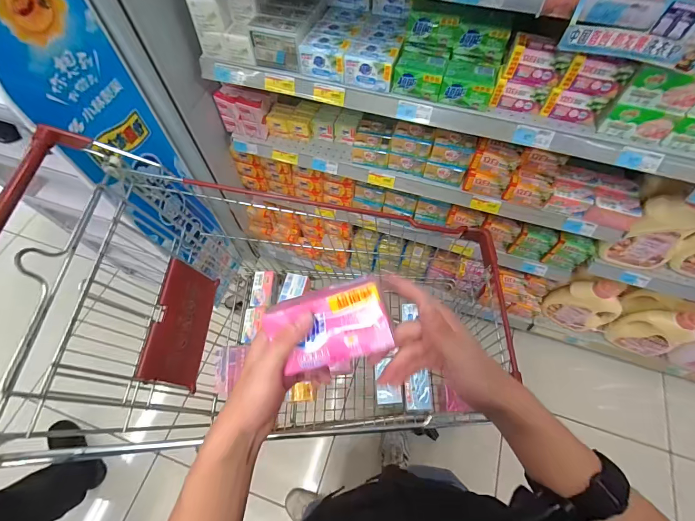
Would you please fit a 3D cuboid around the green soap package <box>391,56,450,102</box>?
[{"bbox_3d":[0.160,-0.409,0.748,0.106,0.059,0.078,16,64,7],"label":"green soap package"}]

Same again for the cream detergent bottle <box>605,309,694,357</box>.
[{"bbox_3d":[0.985,0.229,1.090,0.141,0.257,0.084,17,65,8],"label":"cream detergent bottle"}]

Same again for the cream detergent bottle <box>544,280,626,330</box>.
[{"bbox_3d":[0.801,0.148,1.140,0.179,0.258,0.097,8,64,3],"label":"cream detergent bottle"}]

